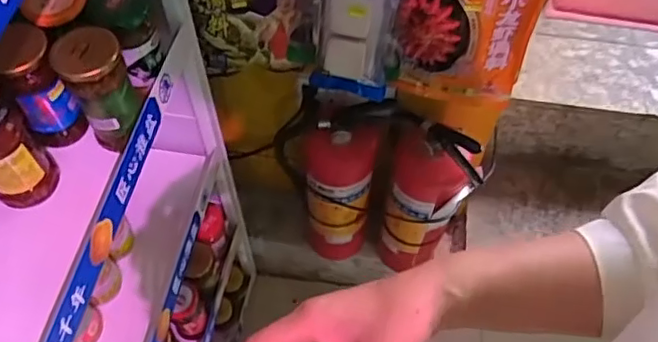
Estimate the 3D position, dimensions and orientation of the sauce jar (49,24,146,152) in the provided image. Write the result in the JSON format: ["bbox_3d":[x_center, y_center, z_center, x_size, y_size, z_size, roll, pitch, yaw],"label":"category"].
[{"bbox_3d":[-0.234,-0.086,0.610,0.059,0.124,0.065,-16,59,-11],"label":"sauce jar"}]

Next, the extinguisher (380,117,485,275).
[{"bbox_3d":[0.169,0.045,1.036,0.126,0.414,0.103,10,58,6],"label":"extinguisher"}]

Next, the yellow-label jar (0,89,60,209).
[{"bbox_3d":[-0.319,-0.022,0.574,0.062,0.124,0.062,0,57,0],"label":"yellow-label jar"}]

